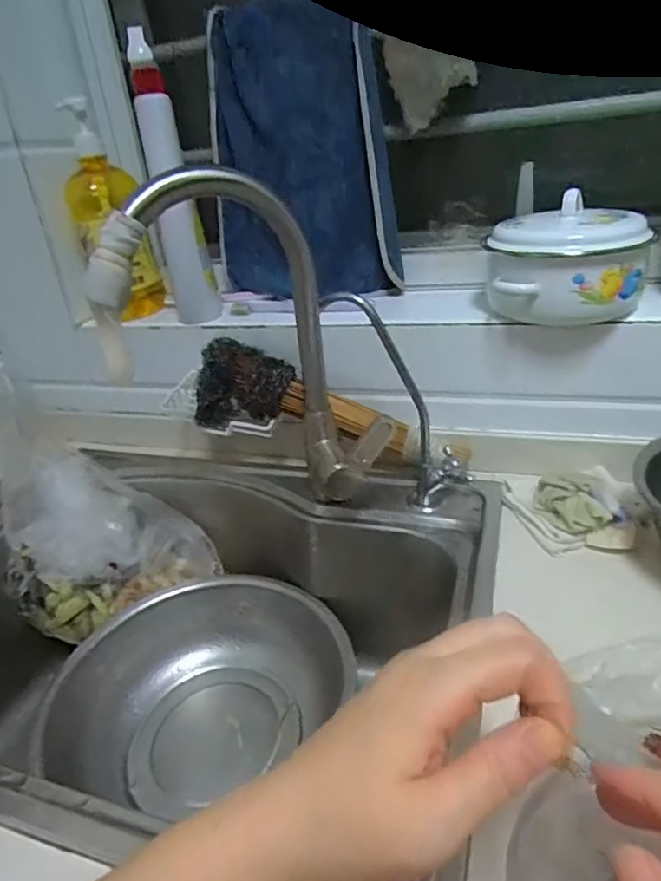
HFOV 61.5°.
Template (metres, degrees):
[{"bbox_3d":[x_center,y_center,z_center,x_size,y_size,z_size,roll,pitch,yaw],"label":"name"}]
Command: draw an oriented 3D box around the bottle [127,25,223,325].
[{"bbox_3d":[-0.182,-0.288,0.654,0.052,0.300,0.051,-12,28,-11],"label":"bottle"}]

